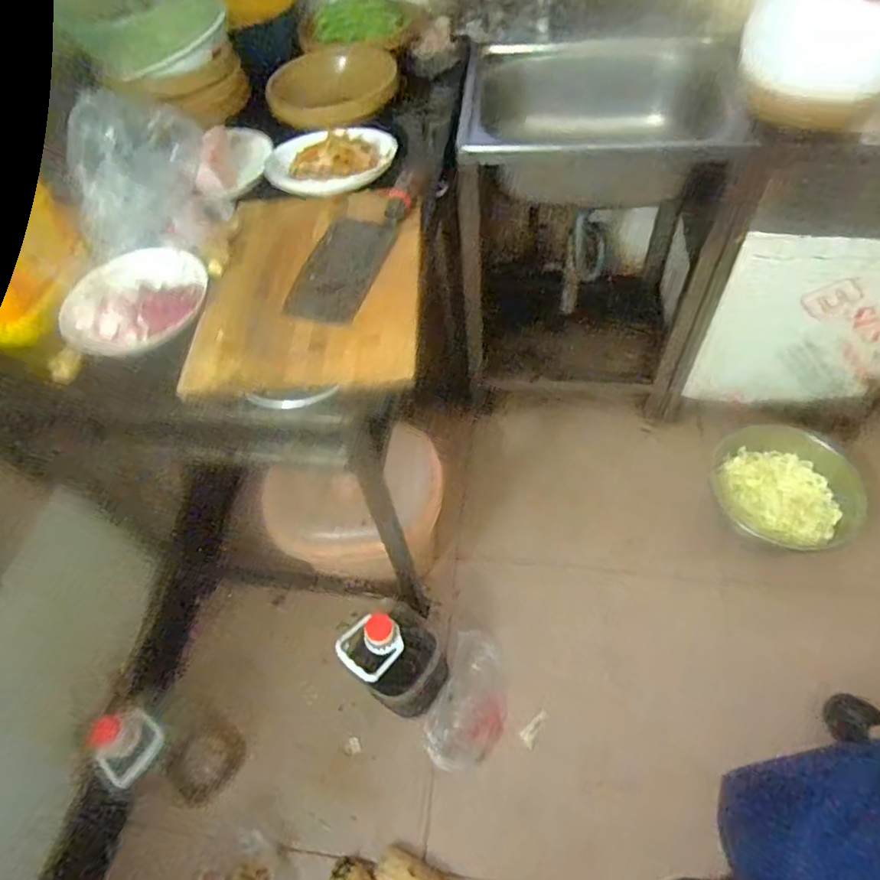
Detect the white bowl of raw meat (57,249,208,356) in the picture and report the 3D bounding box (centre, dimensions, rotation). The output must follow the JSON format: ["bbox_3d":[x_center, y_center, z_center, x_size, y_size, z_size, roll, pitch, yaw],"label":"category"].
[{"bbox_3d":[-0.389,-0.177,0.752,0.189,0.040,0.186,-7,49,8],"label":"white bowl of raw meat"}]

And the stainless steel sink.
[{"bbox_3d":[0.293,-0.608,1.114,0.502,0.168,0.396,2,56,7],"label":"stainless steel sink"}]

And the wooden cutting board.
[{"bbox_3d":[-0.166,-0.212,0.753,0.276,0.030,0.353,-2,55,4],"label":"wooden cutting board"}]

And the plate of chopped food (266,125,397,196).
[{"bbox_3d":[-0.169,-0.435,0.886,0.188,0.031,0.196,-3,55,4],"label":"plate of chopped food"}]

